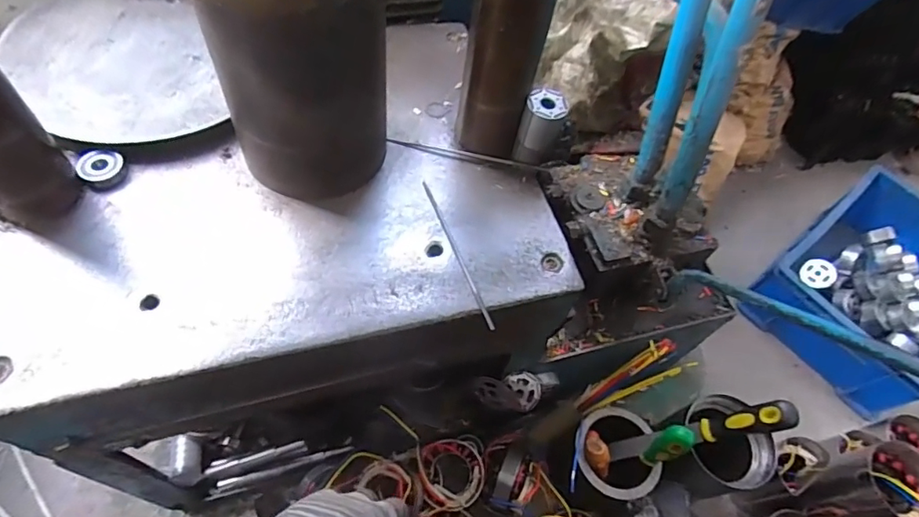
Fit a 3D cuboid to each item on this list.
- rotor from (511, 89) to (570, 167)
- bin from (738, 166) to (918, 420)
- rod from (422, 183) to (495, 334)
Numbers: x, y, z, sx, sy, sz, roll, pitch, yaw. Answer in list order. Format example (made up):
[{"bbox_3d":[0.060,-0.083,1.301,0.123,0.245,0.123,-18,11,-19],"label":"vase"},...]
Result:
[{"bbox_3d":[0.076,-0.122,0.487,0.039,0.062,0.036,17,58,8],"label":"rotor"},{"bbox_3d":[0.767,0.048,0.948,0.425,0.139,0.294,-34,66,-22],"label":"bin"},{"bbox_3d":[-0.003,-0.007,0.452,0.006,0.005,0.156,-17,60,-14],"label":"rod"}]

